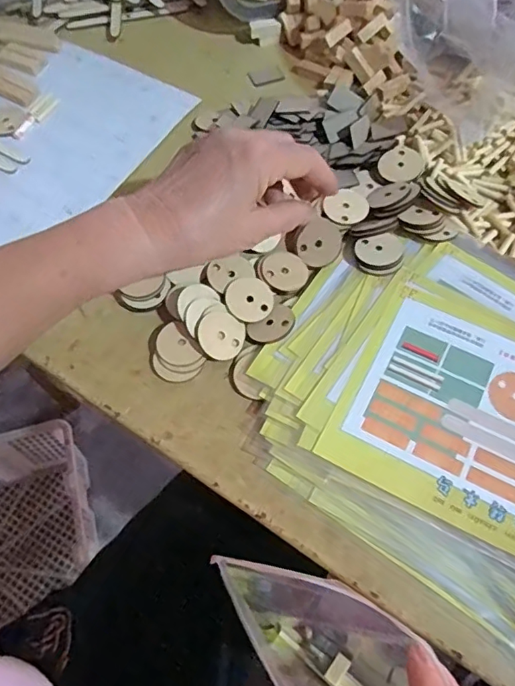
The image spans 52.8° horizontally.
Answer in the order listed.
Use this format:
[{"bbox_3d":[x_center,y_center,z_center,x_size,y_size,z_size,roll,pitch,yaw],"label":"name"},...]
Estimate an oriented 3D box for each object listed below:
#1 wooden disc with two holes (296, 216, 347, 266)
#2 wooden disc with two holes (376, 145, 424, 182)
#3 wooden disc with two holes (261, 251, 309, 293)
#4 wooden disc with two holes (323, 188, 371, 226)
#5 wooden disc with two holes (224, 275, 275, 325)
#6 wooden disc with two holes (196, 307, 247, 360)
[{"bbox_3d":[0.048,-0.077,0.396,0.032,0.004,0.037,37,83,9],"label":"wooden disc with two holes"},{"bbox_3d":[0.117,-0.145,0.420,0.034,0.005,0.034,-3,68,8],"label":"wooden disc with two holes"},{"bbox_3d":[0.021,-0.055,0.386,0.033,0.006,0.032,0,64,0],"label":"wooden disc with two holes"},{"bbox_3d":[0.070,-0.106,0.403,0.035,0.004,0.030,-39,70,-17],"label":"wooden disc with two holes"},{"bbox_3d":[-0.006,-0.031,0.373,0.033,0.004,0.033,2,81,-13],"label":"wooden disc with two holes"},{"bbox_3d":[-0.025,-0.006,0.360,0.033,0.004,0.036,7,74,-27],"label":"wooden disc with two holes"}]

